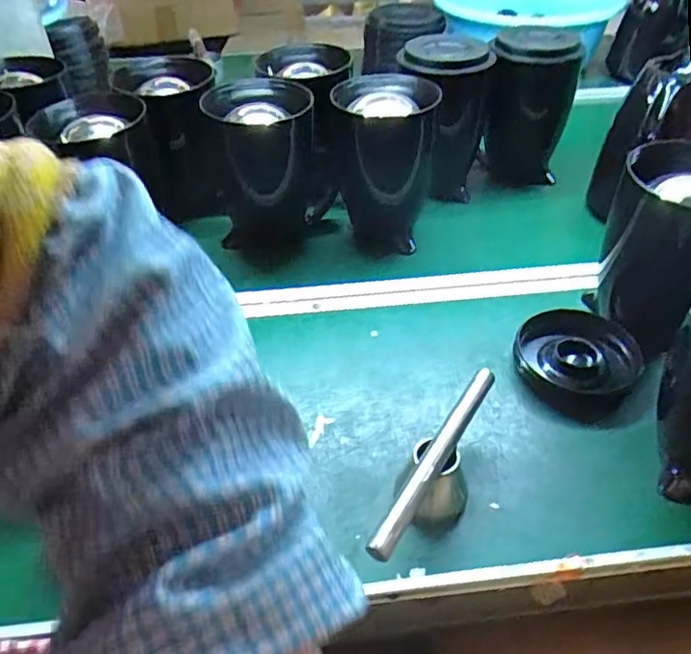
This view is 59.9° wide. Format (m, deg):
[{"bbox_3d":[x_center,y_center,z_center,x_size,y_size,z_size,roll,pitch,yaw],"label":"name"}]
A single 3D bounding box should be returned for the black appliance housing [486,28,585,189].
[{"bbox_3d":[0.269,-0.318,0.912,0.121,0.219,0.111,6,42,6],"label":"black appliance housing"}]

